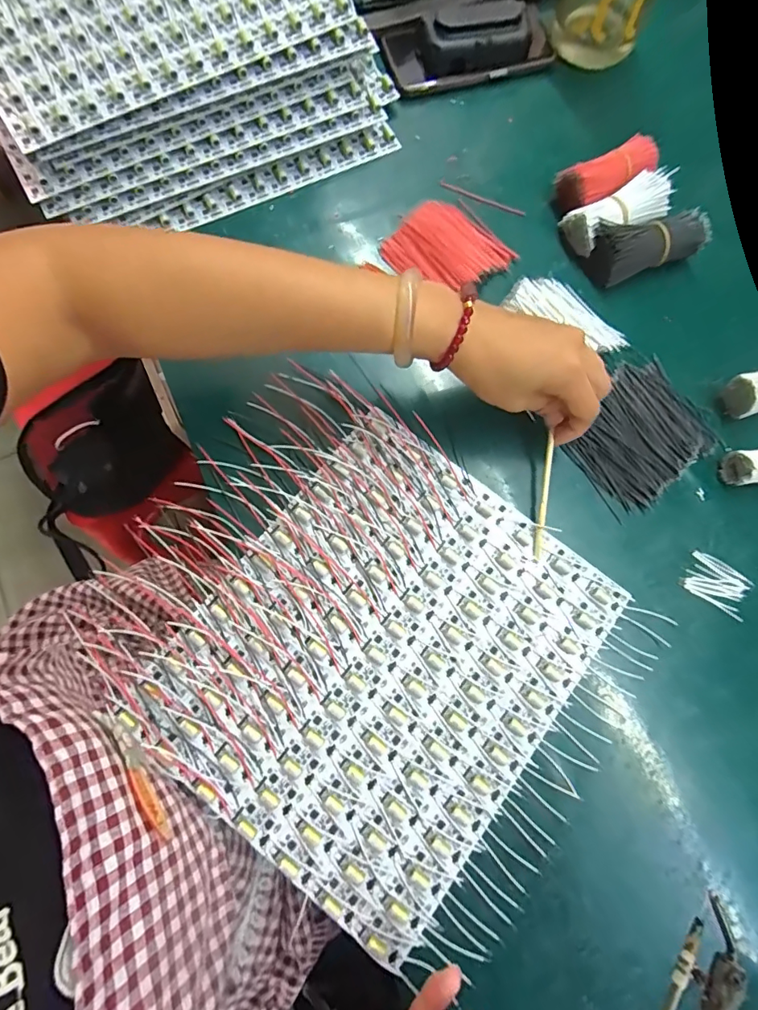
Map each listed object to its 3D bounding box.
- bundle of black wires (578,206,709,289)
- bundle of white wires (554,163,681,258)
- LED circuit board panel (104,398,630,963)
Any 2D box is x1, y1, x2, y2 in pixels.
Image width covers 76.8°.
[{"bbox_3d":[0.234,-0.227,0.412,0.096,0.034,0.040,-15,78,-5],"label":"bundle of black wires"},{"bbox_3d":[0.211,-0.257,0.424,0.091,0.038,0.044,-22,78,-8],"label":"bundle of white wires"},{"bbox_3d":[0.005,0.105,0.337,0.240,0.011,0.286,38,79,7],"label":"LED circuit board panel"}]

